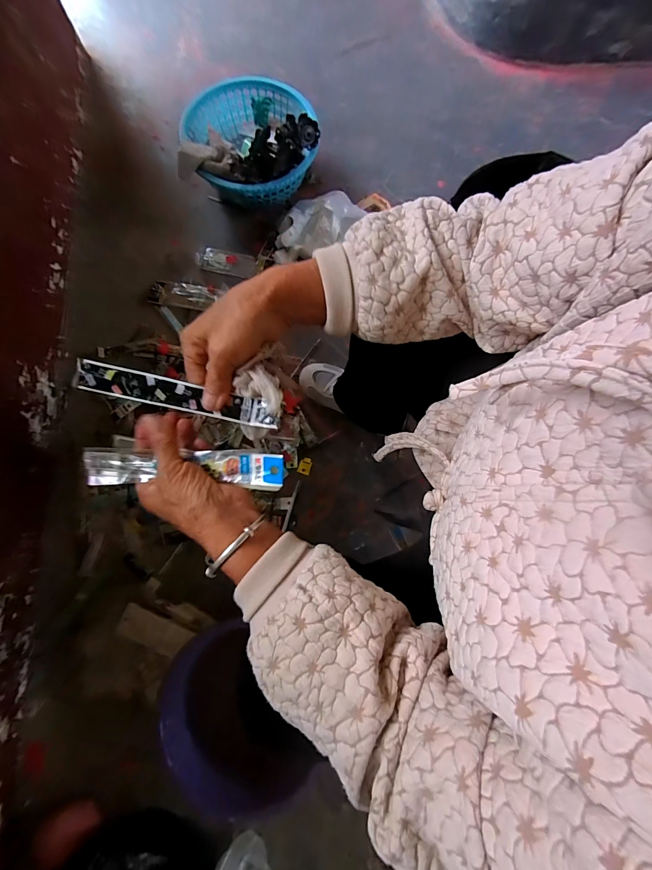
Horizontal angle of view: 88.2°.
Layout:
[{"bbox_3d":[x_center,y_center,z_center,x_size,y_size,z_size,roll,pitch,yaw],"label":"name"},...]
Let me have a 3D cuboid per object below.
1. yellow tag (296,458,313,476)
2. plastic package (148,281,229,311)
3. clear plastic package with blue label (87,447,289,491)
[{"bbox_3d":[-0.046,0.069,0.753,0.027,0.006,0.037,20,79,3],"label":"yellow tag"},{"bbox_3d":[-0.344,-0.345,0.824,0.190,0.016,0.065,5,79,0],"label":"plastic package"},{"bbox_3d":[-0.121,0.027,0.285,0.175,0.011,0.032,2,79,7],"label":"clear plastic package with blue label"}]

